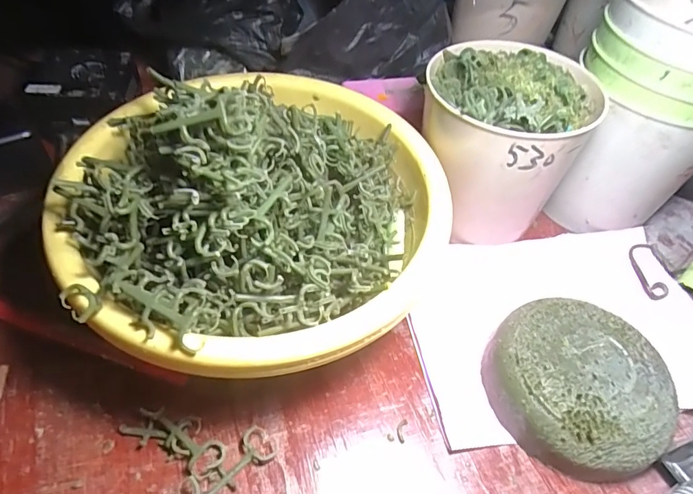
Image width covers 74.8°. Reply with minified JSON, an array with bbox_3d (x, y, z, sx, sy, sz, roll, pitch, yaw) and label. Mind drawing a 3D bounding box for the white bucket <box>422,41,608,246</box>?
[{"bbox_3d":[0.106,-0.074,0.329,0.109,0.113,0.105,2,50,-3],"label":"white bucket"}]

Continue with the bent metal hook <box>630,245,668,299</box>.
[{"bbox_3d":[0.231,0.018,0.350,0.020,0.005,0.049,5,55,0],"label":"bent metal hook"}]

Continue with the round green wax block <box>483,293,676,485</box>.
[{"bbox_3d":[0.137,0.083,0.275,0.096,0.036,0.098,2,50,-3],"label":"round green wax block"}]

